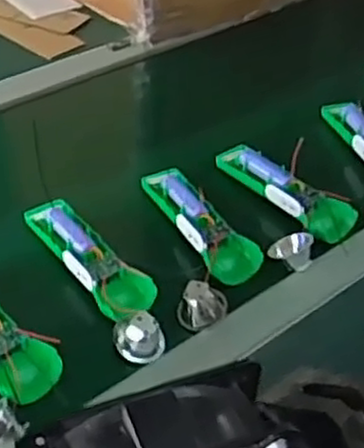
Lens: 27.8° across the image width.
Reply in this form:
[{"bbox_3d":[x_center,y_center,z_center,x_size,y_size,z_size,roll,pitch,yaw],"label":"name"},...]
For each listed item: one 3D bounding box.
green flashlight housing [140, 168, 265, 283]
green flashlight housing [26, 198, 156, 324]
[{"bbox_3d":[0.016,-0.006,0.714,0.041,0.022,0.162,-19,48,-23],"label":"green flashlight housing"},{"bbox_3d":[-0.088,0.032,0.678,0.046,0.029,0.164,-28,52,-30],"label":"green flashlight housing"}]

